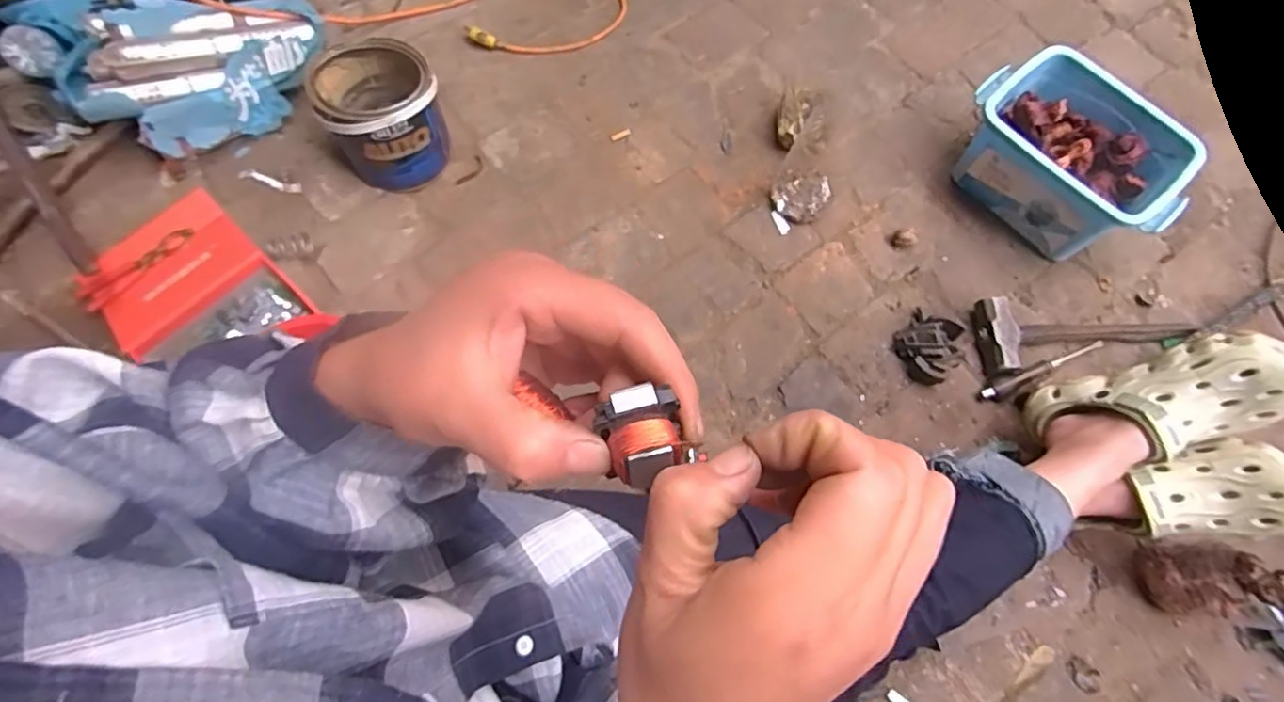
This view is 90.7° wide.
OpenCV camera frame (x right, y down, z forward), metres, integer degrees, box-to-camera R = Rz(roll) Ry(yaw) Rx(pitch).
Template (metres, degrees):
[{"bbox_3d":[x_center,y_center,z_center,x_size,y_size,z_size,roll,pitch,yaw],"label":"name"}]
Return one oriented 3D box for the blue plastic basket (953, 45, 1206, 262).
[{"bbox_3d":[0.607,-0.278,0.912,0.177,0.137,0.297,-39,76,-13],"label":"blue plastic basket"}]

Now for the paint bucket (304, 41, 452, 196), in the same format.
[{"bbox_3d":[-0.382,-0.354,0.935,0.159,0.146,0.175,-28,74,-10],"label":"paint bucket"}]

